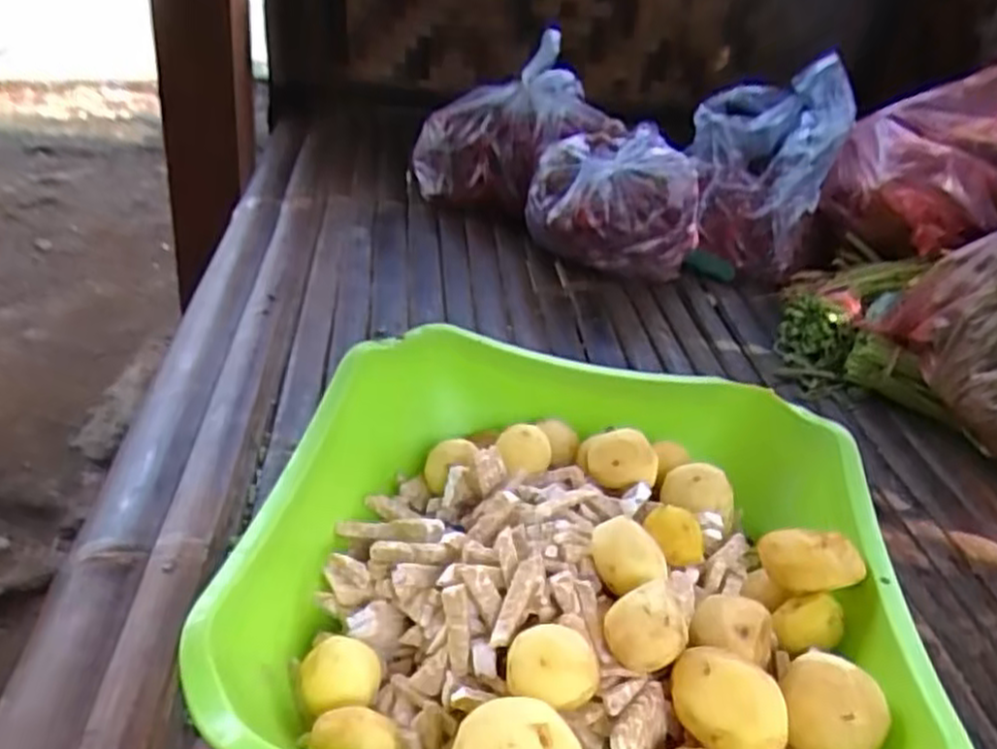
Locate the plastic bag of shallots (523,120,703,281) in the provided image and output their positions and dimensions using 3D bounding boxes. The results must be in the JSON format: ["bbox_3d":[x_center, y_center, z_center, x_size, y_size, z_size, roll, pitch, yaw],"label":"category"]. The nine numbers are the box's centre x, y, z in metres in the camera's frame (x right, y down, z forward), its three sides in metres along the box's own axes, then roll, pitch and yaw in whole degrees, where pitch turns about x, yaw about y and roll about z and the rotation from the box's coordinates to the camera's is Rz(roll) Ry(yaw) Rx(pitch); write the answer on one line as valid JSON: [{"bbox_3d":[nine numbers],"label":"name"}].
[{"bbox_3d":[0.110,-0.165,0.750,0.160,0.119,0.113,9,34,5],"label":"plastic bag of shallots"}]

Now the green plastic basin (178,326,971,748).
[{"bbox_3d":[0.022,0.097,0.375,0.297,0.105,0.272,5,32,-3],"label":"green plastic basin"}]

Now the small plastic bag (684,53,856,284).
[{"bbox_3d":[0.275,-0.230,0.823,0.141,0.191,0.158,12,35,9],"label":"small plastic bag"}]

